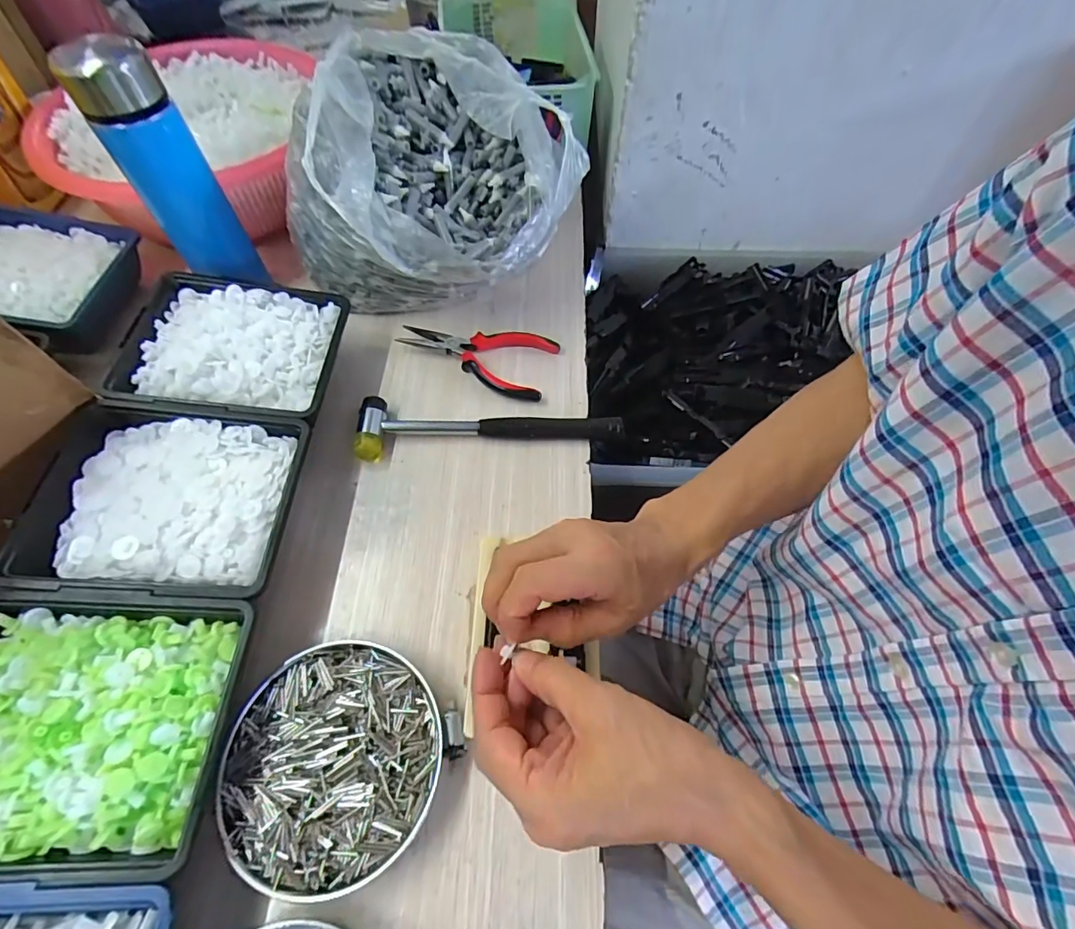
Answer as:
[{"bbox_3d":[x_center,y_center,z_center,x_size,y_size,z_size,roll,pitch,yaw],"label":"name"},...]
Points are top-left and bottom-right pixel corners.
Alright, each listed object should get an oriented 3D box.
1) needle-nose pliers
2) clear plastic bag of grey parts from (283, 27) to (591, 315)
[{"bbox_3d":[-0.055,-0.117,0.499,0.155,0.016,0.079,25,62,14],"label":"needle-nose pliers"},{"bbox_3d":[-0.101,-0.263,0.485,0.240,0.166,0.231,29,63,16],"label":"clear plastic bag of grey parts"}]

